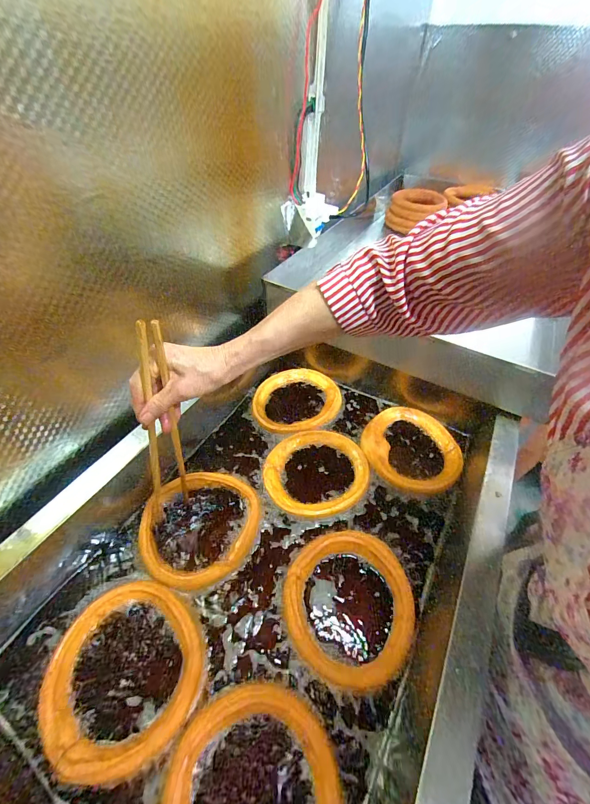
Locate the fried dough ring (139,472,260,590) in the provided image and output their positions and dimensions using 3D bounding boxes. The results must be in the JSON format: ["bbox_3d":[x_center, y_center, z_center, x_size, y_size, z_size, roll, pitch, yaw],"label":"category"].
[{"bbox_3d":[-0.153,0.200,0.542,0.190,0.018,0.181,1,48,-1],"label":"fried dough ring"}]

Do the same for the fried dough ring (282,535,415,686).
[{"bbox_3d":[0.079,0.282,0.473,0.185,0.024,0.190,1,48,-1],"label":"fried dough ring"}]

